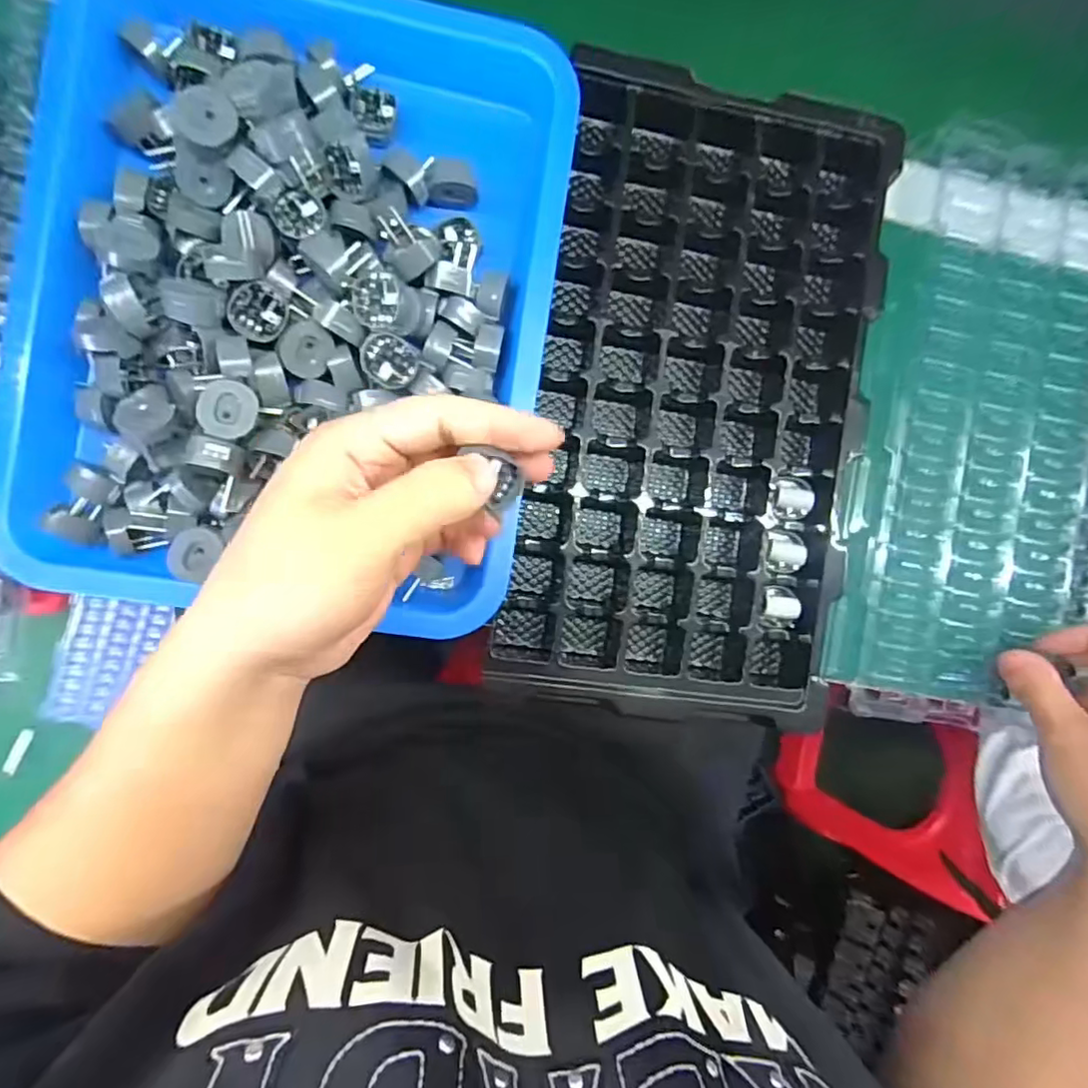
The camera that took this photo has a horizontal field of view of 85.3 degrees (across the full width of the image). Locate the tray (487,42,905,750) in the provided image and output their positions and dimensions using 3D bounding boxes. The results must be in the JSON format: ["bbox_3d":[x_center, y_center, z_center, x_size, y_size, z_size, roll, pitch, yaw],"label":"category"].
[{"bbox_3d":[0.090,-0.078,0.349,0.197,0.042,0.354,9,88,-5],"label":"tray"}]

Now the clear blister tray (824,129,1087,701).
[{"bbox_3d":[0.316,-0.069,0.376,0.241,0.027,0.333,6,88,-5],"label":"clear blister tray"}]

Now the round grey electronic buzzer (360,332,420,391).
[{"bbox_3d":[-0.081,-0.096,0.311,0.029,0.014,0.026,4,93,-8],"label":"round grey electronic buzzer"}]

